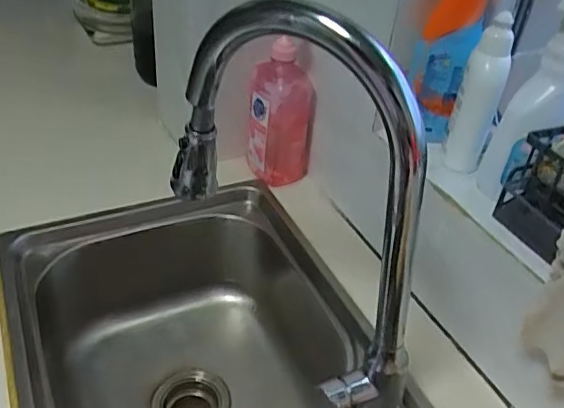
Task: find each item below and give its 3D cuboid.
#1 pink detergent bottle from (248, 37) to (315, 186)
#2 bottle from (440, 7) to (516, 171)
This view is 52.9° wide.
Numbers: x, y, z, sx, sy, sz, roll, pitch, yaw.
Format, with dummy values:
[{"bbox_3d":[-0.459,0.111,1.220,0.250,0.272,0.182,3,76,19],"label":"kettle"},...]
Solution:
[{"bbox_3d":[0.000,-0.140,0.888,0.100,0.216,0.071,-1,38,-9],"label":"pink detergent bottle"},{"bbox_3d":[0.231,-0.125,0.661,0.044,0.172,0.049,19,39,17],"label":"bottle"}]

